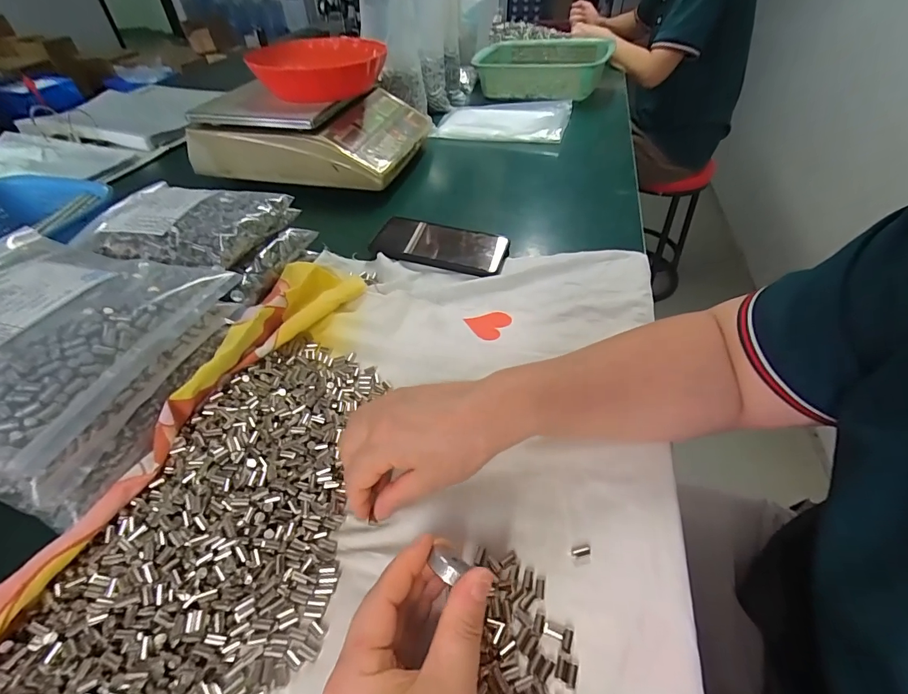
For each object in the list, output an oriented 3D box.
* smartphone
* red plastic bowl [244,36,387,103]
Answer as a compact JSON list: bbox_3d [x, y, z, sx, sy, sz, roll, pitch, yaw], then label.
[{"bbox_3d":[-0.020,-0.127,0.519,0.167,0.011,0.079,13,47,13],"label":"smartphone"},{"bbox_3d":[-0.217,-0.459,0.686,0.198,0.048,0.198,0,46,0],"label":"red plastic bowl"}]

